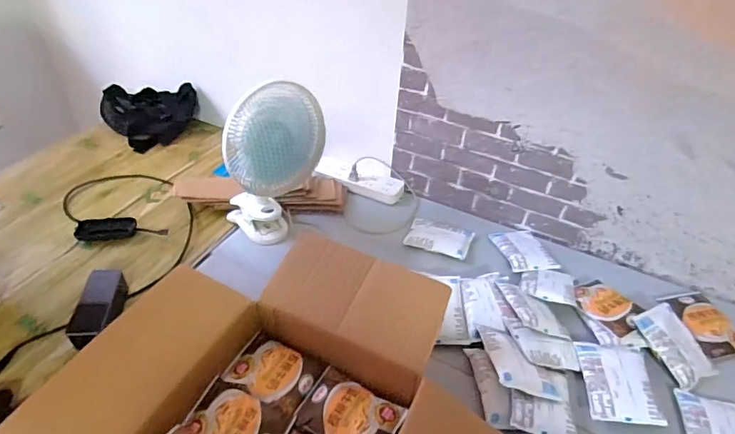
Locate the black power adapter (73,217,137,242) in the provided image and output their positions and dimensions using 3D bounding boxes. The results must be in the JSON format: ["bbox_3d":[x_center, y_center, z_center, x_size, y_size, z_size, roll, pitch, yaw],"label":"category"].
[{"bbox_3d":[-0.541,0.026,0.946,0.119,0.018,0.057,-4,41,-8],"label":"black power adapter"}]

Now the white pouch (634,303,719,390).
[{"bbox_3d":[0.521,0.212,0.768,0.096,0.020,0.128,-17,62,-21],"label":"white pouch"}]

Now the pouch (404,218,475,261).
[{"bbox_3d":[0.154,0.040,0.976,0.134,0.033,0.096,14,42,12],"label":"pouch"}]

